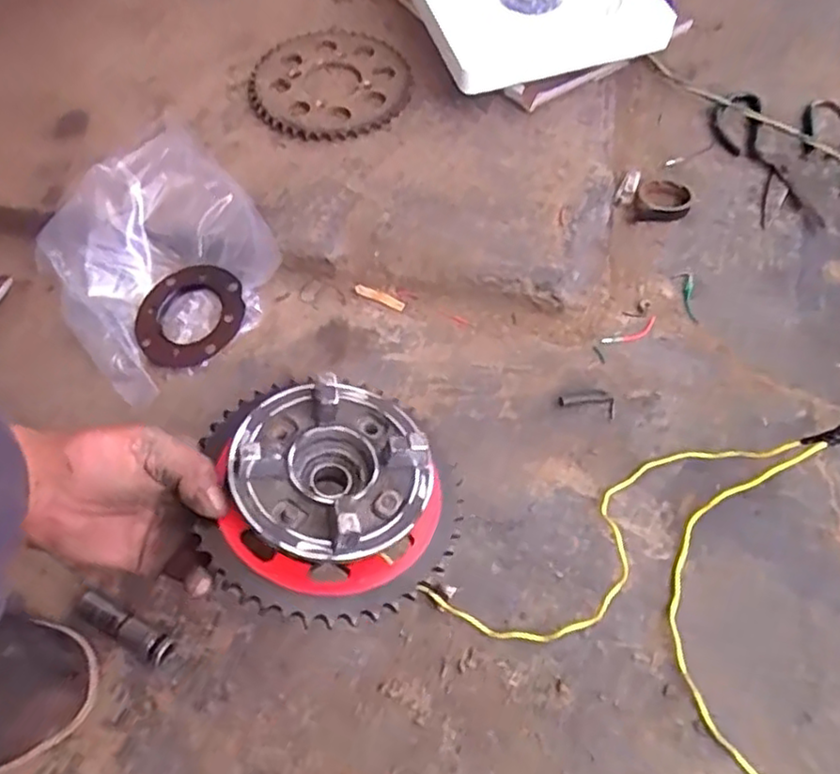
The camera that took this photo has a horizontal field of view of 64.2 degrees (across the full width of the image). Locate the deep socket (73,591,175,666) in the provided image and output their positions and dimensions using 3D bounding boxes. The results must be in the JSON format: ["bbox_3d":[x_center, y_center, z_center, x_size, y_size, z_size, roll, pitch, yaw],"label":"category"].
[{"bbox_3d":[-0.211,0.169,0.473,0.079,0.019,0.020,23,64,14],"label":"deep socket"}]

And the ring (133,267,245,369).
[{"bbox_3d":[-0.207,-0.063,0.601,0.098,0.008,0.097,-3,67,8],"label":"ring"}]

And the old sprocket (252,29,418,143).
[{"bbox_3d":[-0.093,-0.315,0.696,0.160,0.016,0.155,-1,61,1],"label":"old sprocket"}]

